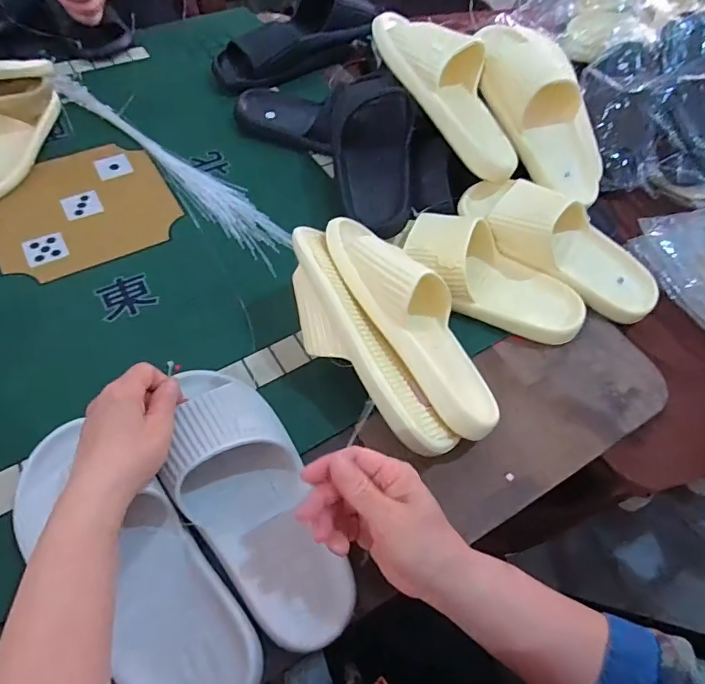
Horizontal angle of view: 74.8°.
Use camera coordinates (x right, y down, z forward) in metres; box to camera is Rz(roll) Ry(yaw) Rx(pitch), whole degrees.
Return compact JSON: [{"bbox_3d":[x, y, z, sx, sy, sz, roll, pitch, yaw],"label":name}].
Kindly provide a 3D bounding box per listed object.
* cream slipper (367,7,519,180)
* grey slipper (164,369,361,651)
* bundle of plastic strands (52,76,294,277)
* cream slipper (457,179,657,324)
[{"bbox_3d":[0.122,-0.309,0.556,0.107,0.062,0.252,-35,92,-25],"label":"cream slipper"},{"bbox_3d":[-0.086,0.124,0.383,0.095,0.059,0.245,-25,72,-20],"label":"grey slipper"},{"bbox_3d":[-0.262,-0.250,0.634,0.487,0.021,0.068,39,61,19],"label":"bundle of plastic strands"},{"bbox_3d":[0.242,-0.119,0.526,0.241,0.056,0.099,35,59,3],"label":"cream slipper"}]

